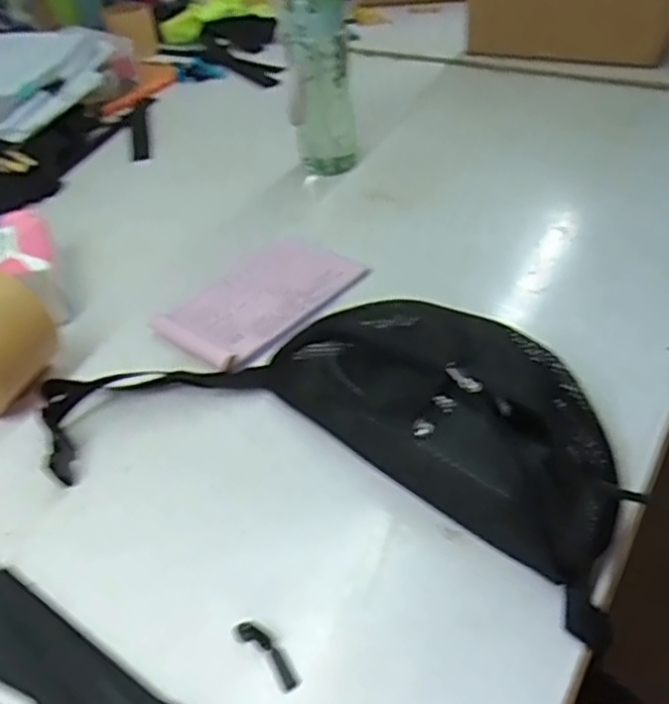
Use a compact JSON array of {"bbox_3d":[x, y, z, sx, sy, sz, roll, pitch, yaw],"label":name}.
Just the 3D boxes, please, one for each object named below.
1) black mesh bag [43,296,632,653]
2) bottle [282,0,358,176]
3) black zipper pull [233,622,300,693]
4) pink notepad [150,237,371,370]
[{"bbox_3d":[-0.018,0.032,0.501,0.445,0.087,0.212,12,46,17],"label":"black mesh bag"},{"bbox_3d":[-0.014,-0.310,0.778,0.077,0.213,0.072,-7,43,-1],"label":"bottle"},{"bbox_3d":[-0.040,0.181,0.398,0.050,0.010,0.015,32,54,33],"label":"black zipper pull"},{"bbox_3d":[-0.066,-0.055,0.642,0.122,0.020,0.186,27,52,29],"label":"pink notepad"}]

